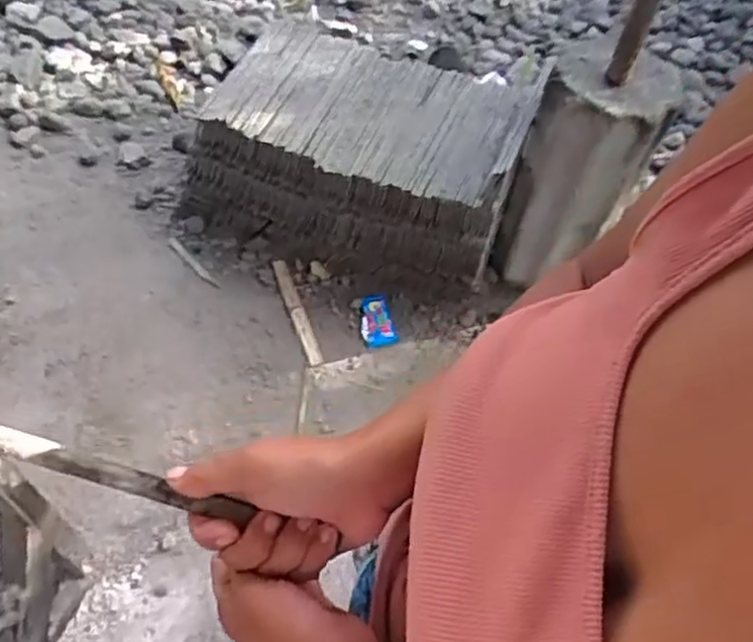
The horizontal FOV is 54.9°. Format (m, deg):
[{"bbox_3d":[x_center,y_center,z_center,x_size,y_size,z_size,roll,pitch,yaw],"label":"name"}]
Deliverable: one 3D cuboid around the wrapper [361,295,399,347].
[{"bbox_3d":[0.002,-0.005,1.659,0.079,0.017,0.126,-9,59,-11],"label":"wrapper"}]

